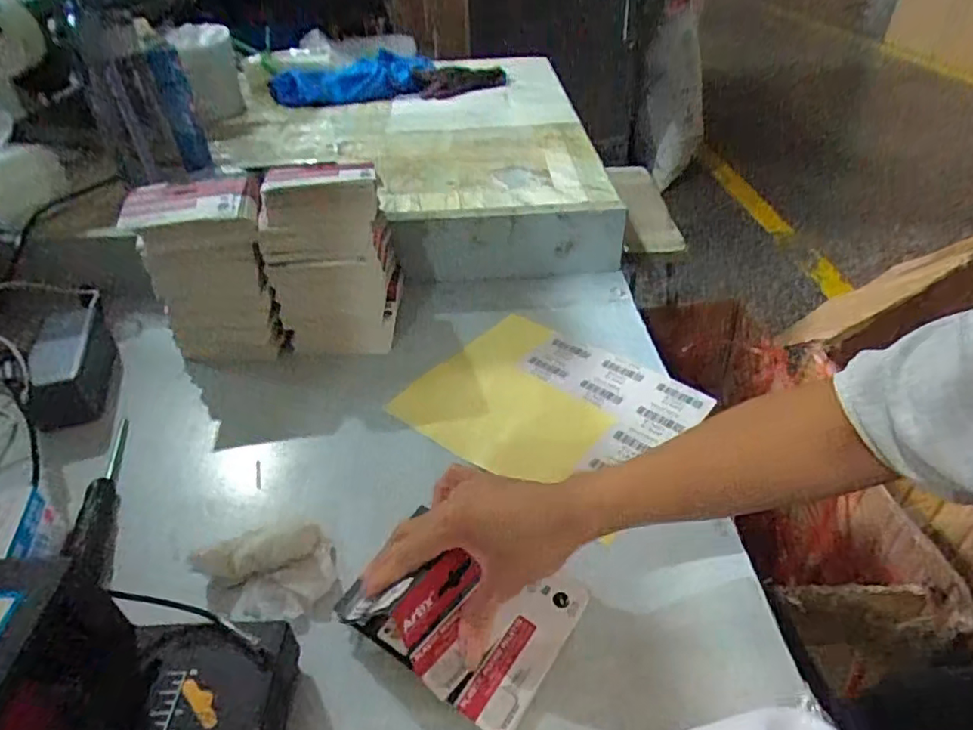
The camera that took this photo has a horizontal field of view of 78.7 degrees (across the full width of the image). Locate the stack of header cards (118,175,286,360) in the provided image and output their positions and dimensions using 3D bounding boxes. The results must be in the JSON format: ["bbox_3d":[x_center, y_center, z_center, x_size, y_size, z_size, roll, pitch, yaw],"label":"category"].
[{"bbox_3d":[-0.272,-0.094,0.599,0.115,0.157,0.105,-11,40,-12],"label":"stack of header cards"}]

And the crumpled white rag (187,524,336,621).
[{"bbox_3d":[-0.152,0.144,0.408,0.090,0.026,0.057,-8,40,-8],"label":"crumpled white rag"}]

